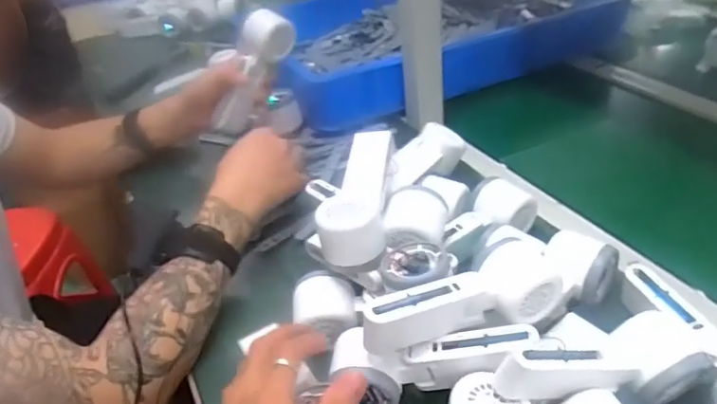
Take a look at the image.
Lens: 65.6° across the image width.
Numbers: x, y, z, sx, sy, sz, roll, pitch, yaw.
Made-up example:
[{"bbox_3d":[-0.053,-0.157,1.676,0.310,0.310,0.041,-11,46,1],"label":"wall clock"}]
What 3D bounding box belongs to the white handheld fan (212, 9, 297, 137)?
[{"bbox_3d":[-0.135,-0.163,0.725,0.061,0.168,0.048,12,22,-38],"label":"white handheld fan"}]

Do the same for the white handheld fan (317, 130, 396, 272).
[{"bbox_3d":[0.004,-0.009,0.532,0.055,0.044,0.154,3,51,13],"label":"white handheld fan"}]

